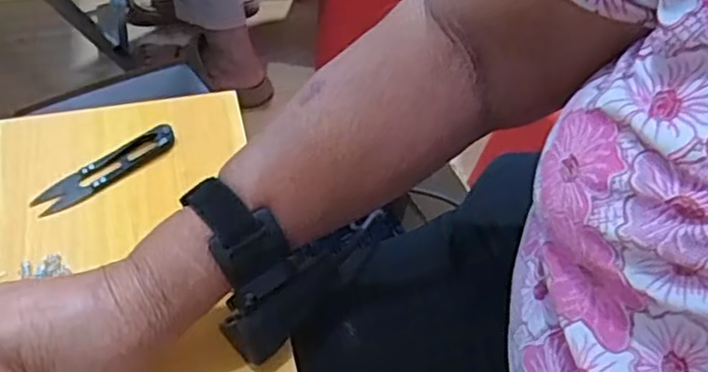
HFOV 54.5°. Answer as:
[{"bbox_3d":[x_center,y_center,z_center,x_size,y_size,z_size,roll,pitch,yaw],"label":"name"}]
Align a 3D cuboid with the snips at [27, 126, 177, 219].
[{"bbox_3d":[-0.169,-0.012,0.471,0.103,0.010,0.022,-32,60,-27],"label":"snips"}]

